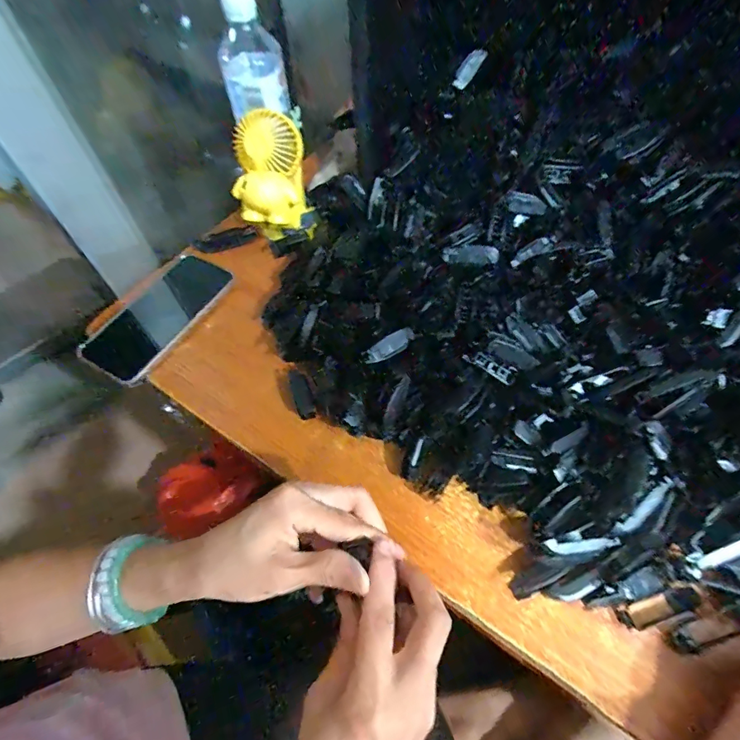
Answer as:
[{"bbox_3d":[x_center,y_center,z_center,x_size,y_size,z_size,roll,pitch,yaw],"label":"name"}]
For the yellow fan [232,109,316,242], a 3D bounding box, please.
[{"bbox_3d":[-0.106,-0.198,0.466,0.074,0.139,0.080,-4,57,0],"label":"yellow fan"}]

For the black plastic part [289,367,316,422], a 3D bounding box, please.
[{"bbox_3d":[-0.066,0.023,0.414,0.017,0.013,0.055,-17,58,-9],"label":"black plastic part"}]

